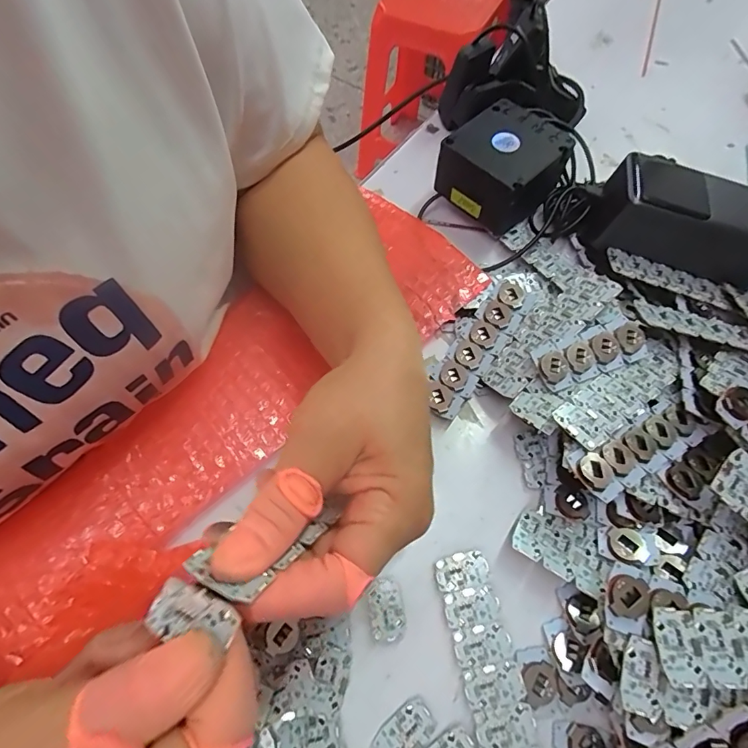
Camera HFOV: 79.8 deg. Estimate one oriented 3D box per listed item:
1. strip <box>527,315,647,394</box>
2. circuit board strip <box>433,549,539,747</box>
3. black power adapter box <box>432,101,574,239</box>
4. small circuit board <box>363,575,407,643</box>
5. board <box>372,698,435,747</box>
[{"bbox_3d":[0.135,-0.015,0.278,0.070,0.007,0.029,-19,65,-9],"label":"strip"},{"bbox_3d":[0.059,0.151,0.232,0.030,0.005,0.107,-10,64,-5],"label":"circuit board strip"},{"bbox_3d":[0.099,-0.160,0.344,0.074,0.043,0.073,40,70,18],"label":"black power adapter box"},{"bbox_3d":[0.006,0.128,0.243,0.019,0.004,0.031,-13,64,-6],"label":"small circuit board"},{"bbox_3d":[0.015,0.176,0.219,0.030,0.004,0.018,-37,69,-17],"label":"board"}]

